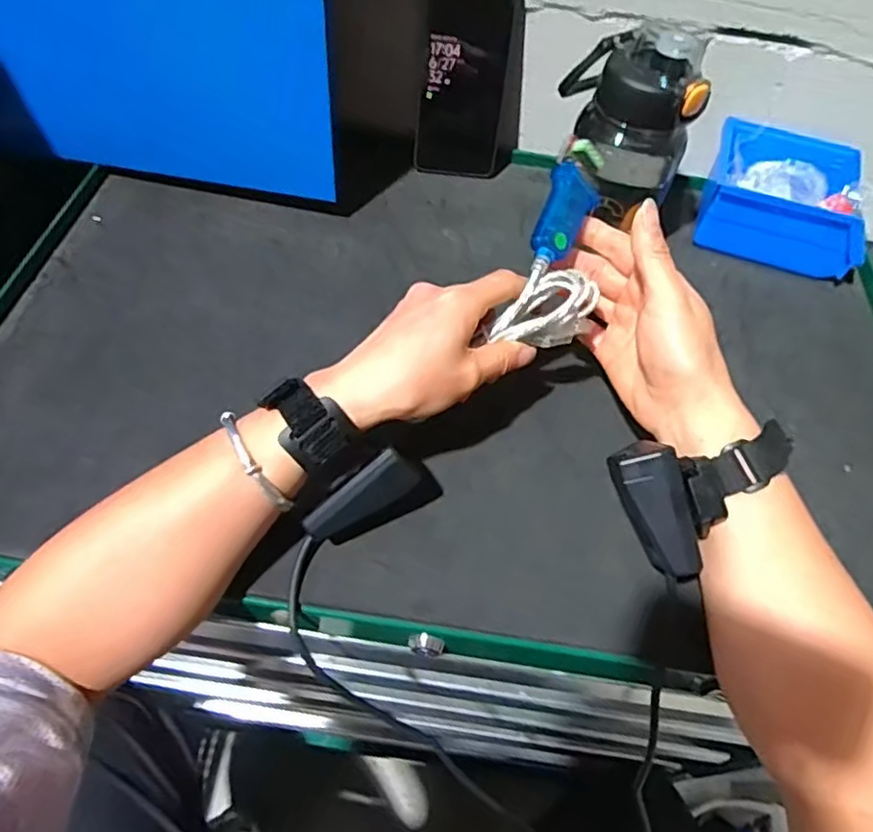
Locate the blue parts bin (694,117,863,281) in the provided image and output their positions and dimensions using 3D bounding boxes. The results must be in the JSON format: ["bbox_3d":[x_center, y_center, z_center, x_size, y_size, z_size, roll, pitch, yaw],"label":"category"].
[{"bbox_3d":[0.305,-0.191,0.550,0.134,0.064,0.110,20,56,9],"label":"blue parts bin"}]

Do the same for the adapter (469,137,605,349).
[{"bbox_3d":[0.078,-0.107,0.390,0.056,0.026,0.135,16,88,6],"label":"adapter"}]

